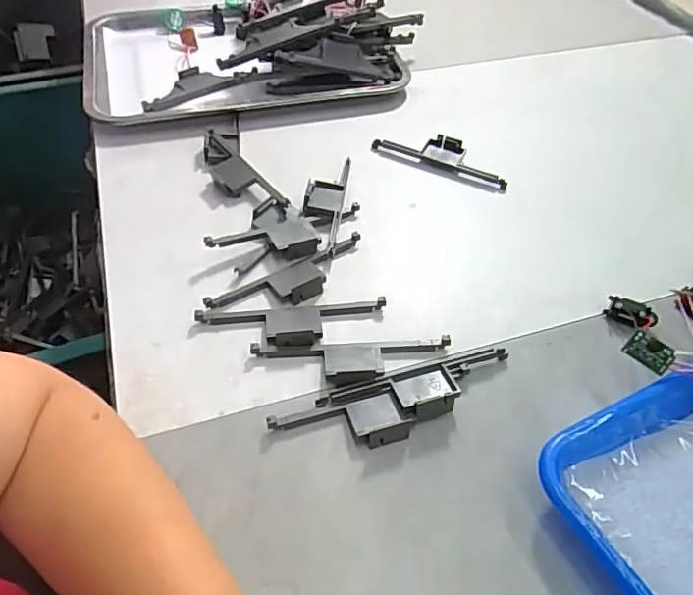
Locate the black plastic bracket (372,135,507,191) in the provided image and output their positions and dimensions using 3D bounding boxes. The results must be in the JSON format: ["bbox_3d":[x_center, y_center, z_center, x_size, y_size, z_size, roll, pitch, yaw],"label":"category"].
[{"bbox_3d":[0.095,-0.142,0.556,0.136,0.019,0.037,20,49,15],"label":"black plastic bracket"}]

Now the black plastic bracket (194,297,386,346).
[{"bbox_3d":[-0.039,0.019,0.404,0.136,0.012,0.038,-2,47,-5],"label":"black plastic bracket"}]

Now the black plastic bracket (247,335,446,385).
[{"bbox_3d":[0.005,0.044,0.385,0.137,0.011,0.036,-2,47,-5],"label":"black plastic bracket"}]

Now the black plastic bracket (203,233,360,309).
[{"bbox_3d":[-0.039,-0.015,0.433,0.138,0.013,0.036,-26,54,-24],"label":"black plastic bracket"}]

